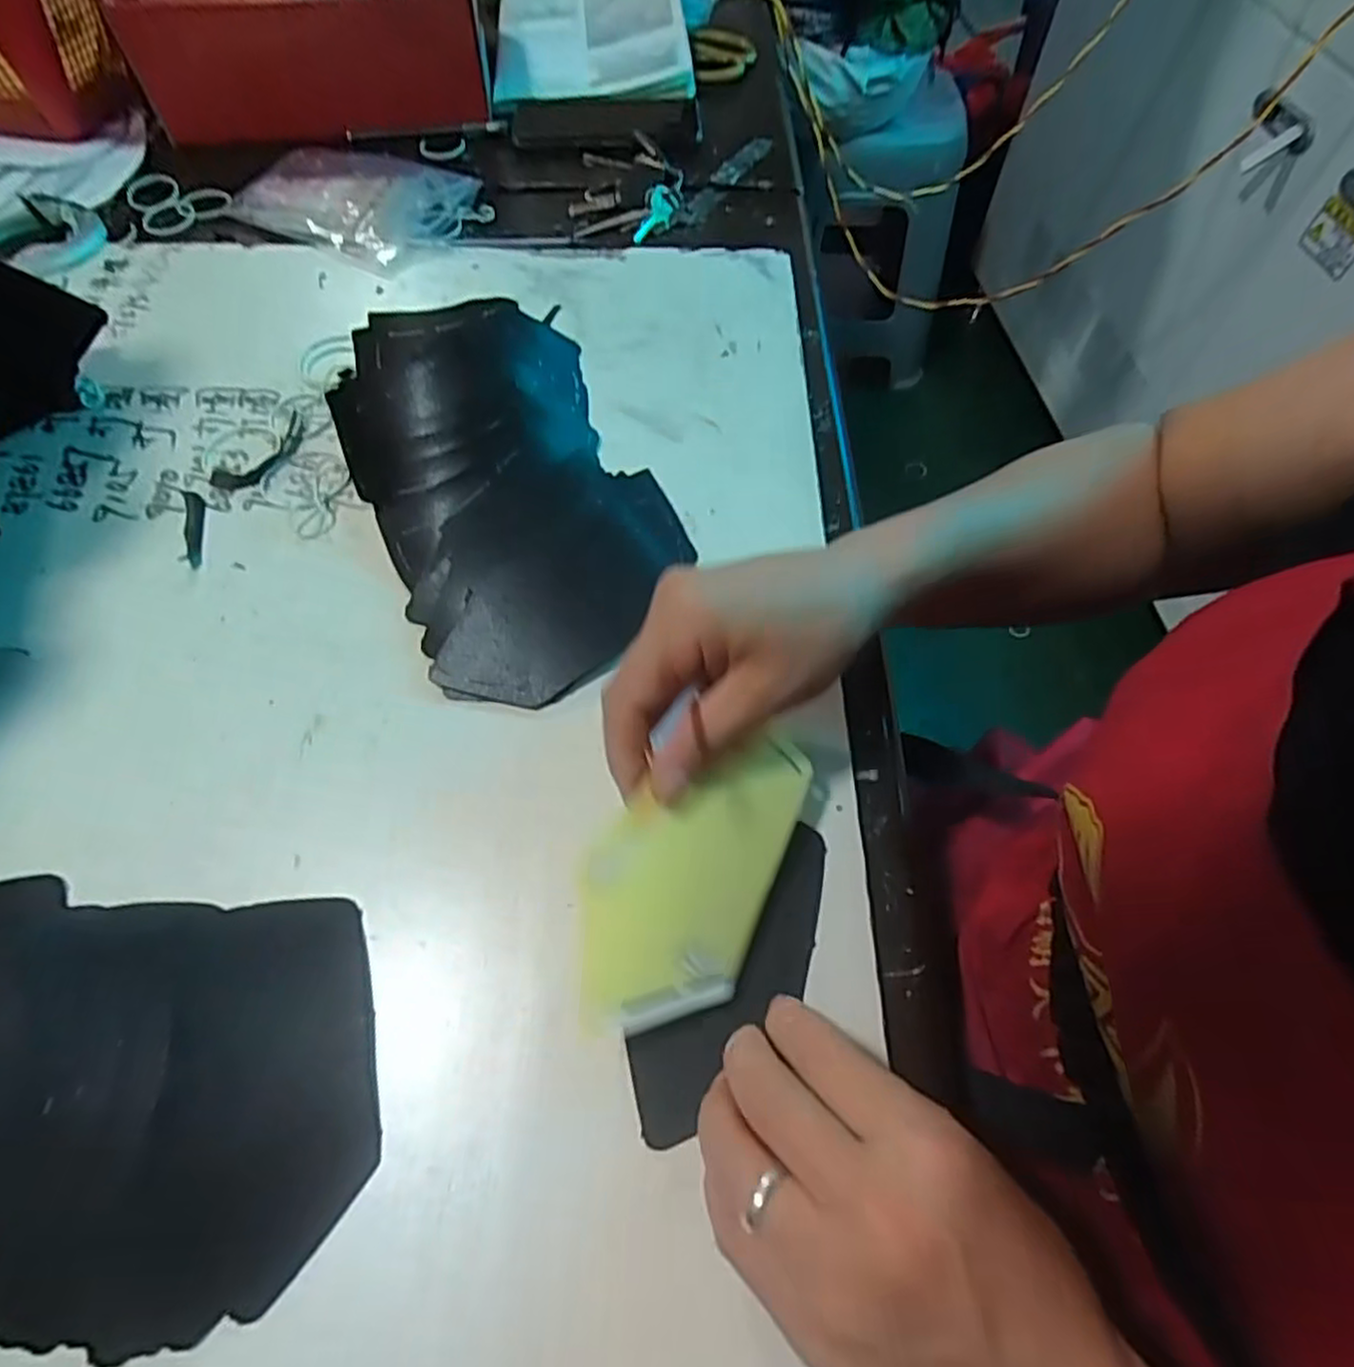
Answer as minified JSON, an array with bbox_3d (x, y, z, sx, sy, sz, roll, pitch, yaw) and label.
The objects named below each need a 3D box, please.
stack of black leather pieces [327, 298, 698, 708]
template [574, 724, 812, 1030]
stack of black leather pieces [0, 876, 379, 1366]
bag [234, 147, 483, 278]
[{"bbox_3d":[-0.095,-0.119,0.403,0.149,0.048,0.265,-21,62,-12],"label":"stack of black leather pieces"},{"bbox_3d":[0.005,0.071,0.279,0.068,0.008,0.124,30,68,-10],"label":"template"},{"bbox_3d":[-0.215,0.146,0.262,0.202,0.021,0.138,3,60,1],"label":"stack of black leather pieces"},{"bbox_3d":[-0.252,-0.388,0.578,0.167,0.020,0.130,26,63,14],"label":"bag"}]

